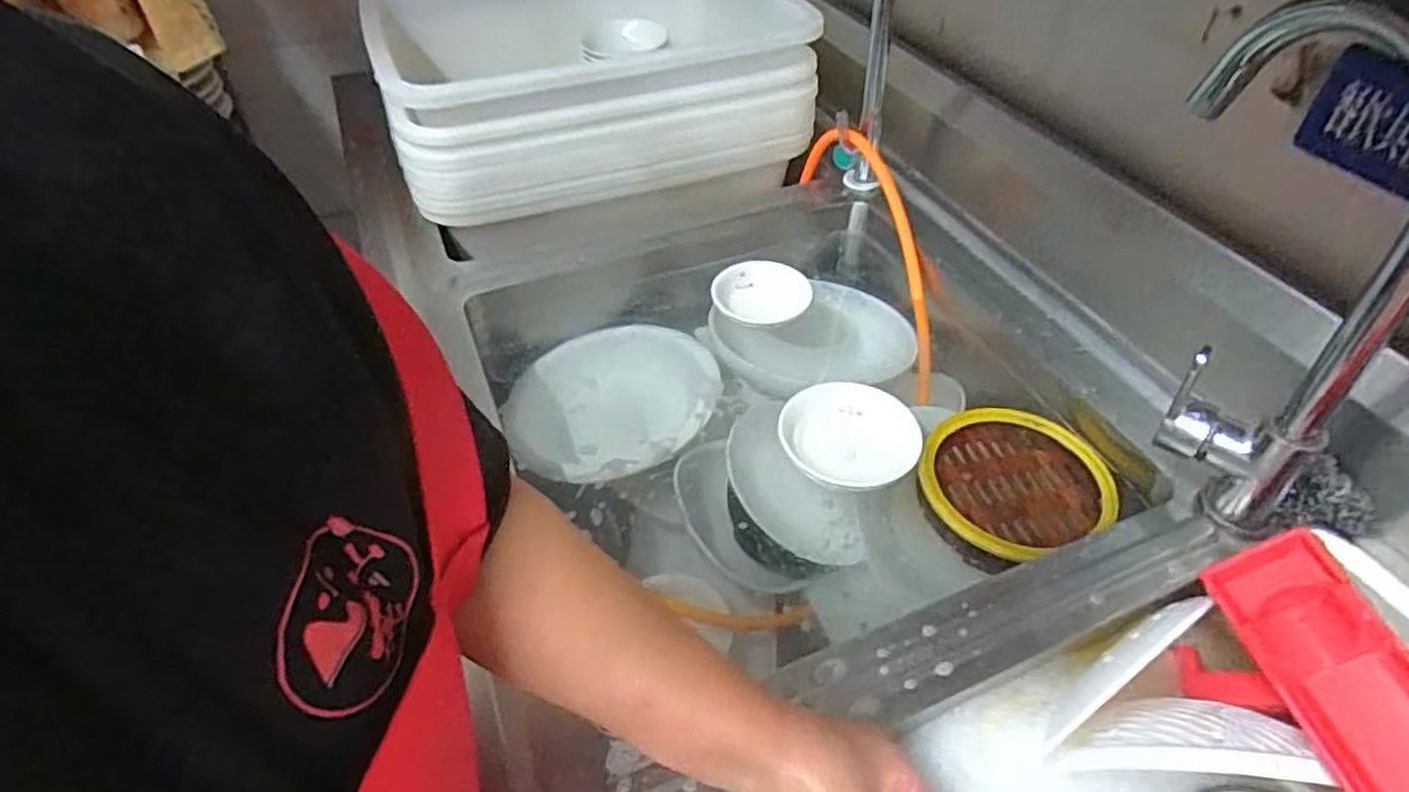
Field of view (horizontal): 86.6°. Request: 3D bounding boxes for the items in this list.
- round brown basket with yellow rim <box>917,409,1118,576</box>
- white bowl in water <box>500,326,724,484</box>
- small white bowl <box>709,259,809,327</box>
[{"bbox_3d":[0.276,0.079,0.671,0.157,0.024,0.181,34,53,28],"label":"round brown basket with yellow rim"},{"bbox_3d":[-0.095,0.003,0.778,0.225,0.049,0.205,-31,53,-29],"label":"white bowl in water"},{"bbox_3d":[0.066,-0.116,0.864,0.109,0.033,0.102,1,45,-1],"label":"small white bowl"}]

